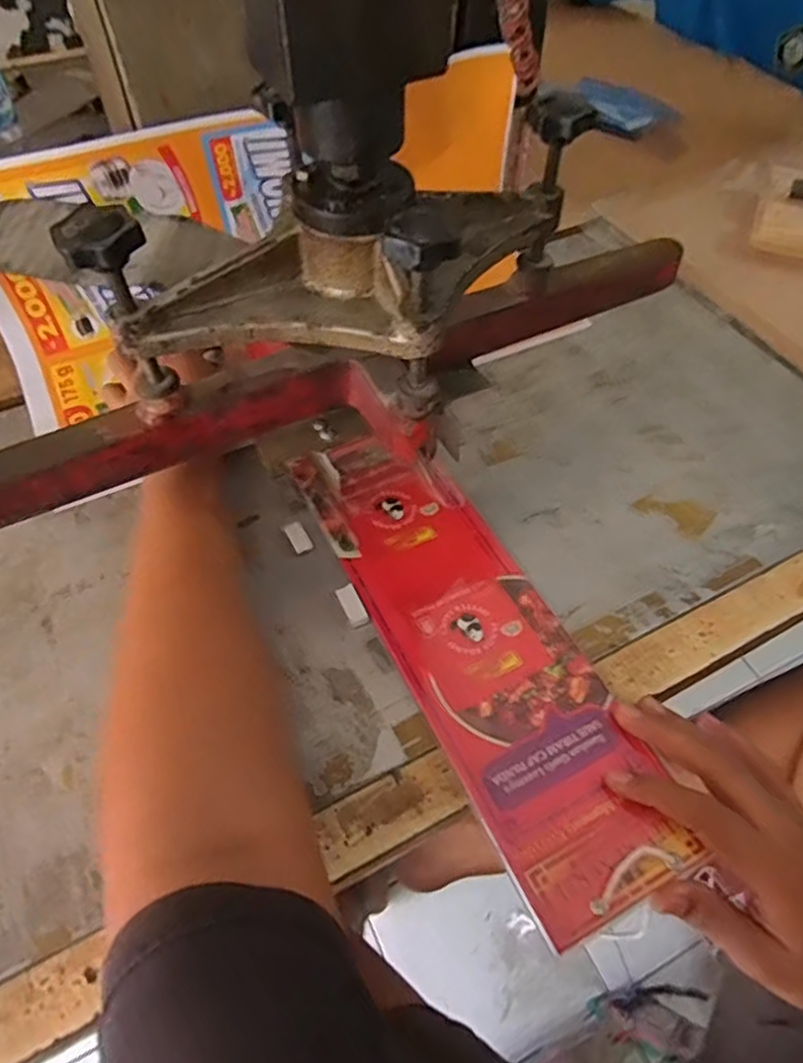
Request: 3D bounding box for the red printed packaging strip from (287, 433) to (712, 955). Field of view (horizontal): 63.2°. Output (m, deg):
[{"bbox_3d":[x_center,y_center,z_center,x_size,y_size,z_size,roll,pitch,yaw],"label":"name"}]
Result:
[{"bbox_3d":[0.042,0.059,0.416,0.102,0.005,0.340,-23,58,-16],"label":"red printed packaging strip"}]

